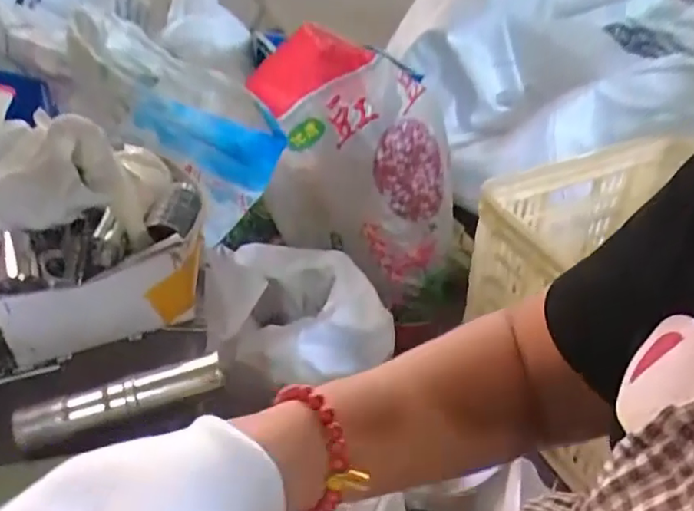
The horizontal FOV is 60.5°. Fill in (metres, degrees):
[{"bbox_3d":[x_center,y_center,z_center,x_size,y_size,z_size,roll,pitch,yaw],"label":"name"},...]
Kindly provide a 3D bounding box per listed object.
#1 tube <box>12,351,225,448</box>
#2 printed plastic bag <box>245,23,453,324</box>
[{"bbox_3d":[-0.137,0.090,0.364,0.119,0.025,0.019,-13,42,-19],"label":"tube"},{"bbox_3d":[0.020,-0.161,1.070,0.380,0.436,0.228,7,38,7],"label":"printed plastic bag"}]

